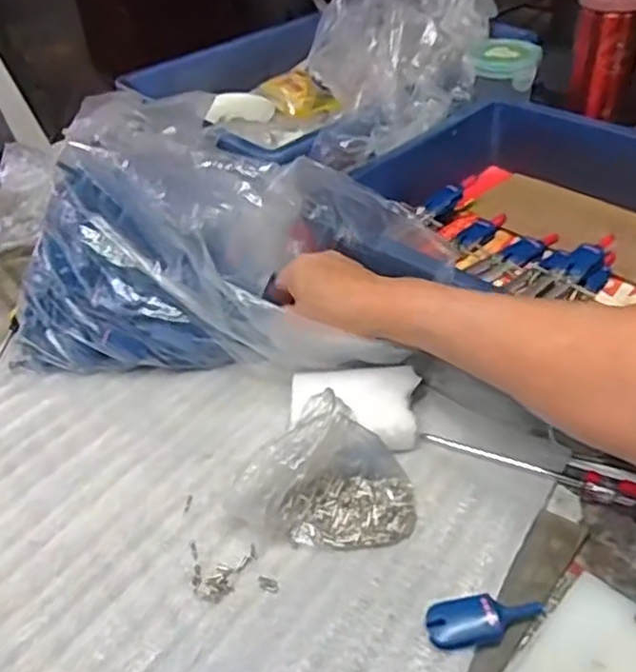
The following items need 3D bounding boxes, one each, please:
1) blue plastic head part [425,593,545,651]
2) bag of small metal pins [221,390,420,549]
[{"bbox_3d":[0.084,0.143,0.336,0.057,0.012,0.024,-4,40,1],"label":"blue plastic head part"},{"bbox_3d":[0.004,0.076,0.382,0.102,0.066,0.055,4,41,11],"label":"bag of small metal pins"}]

